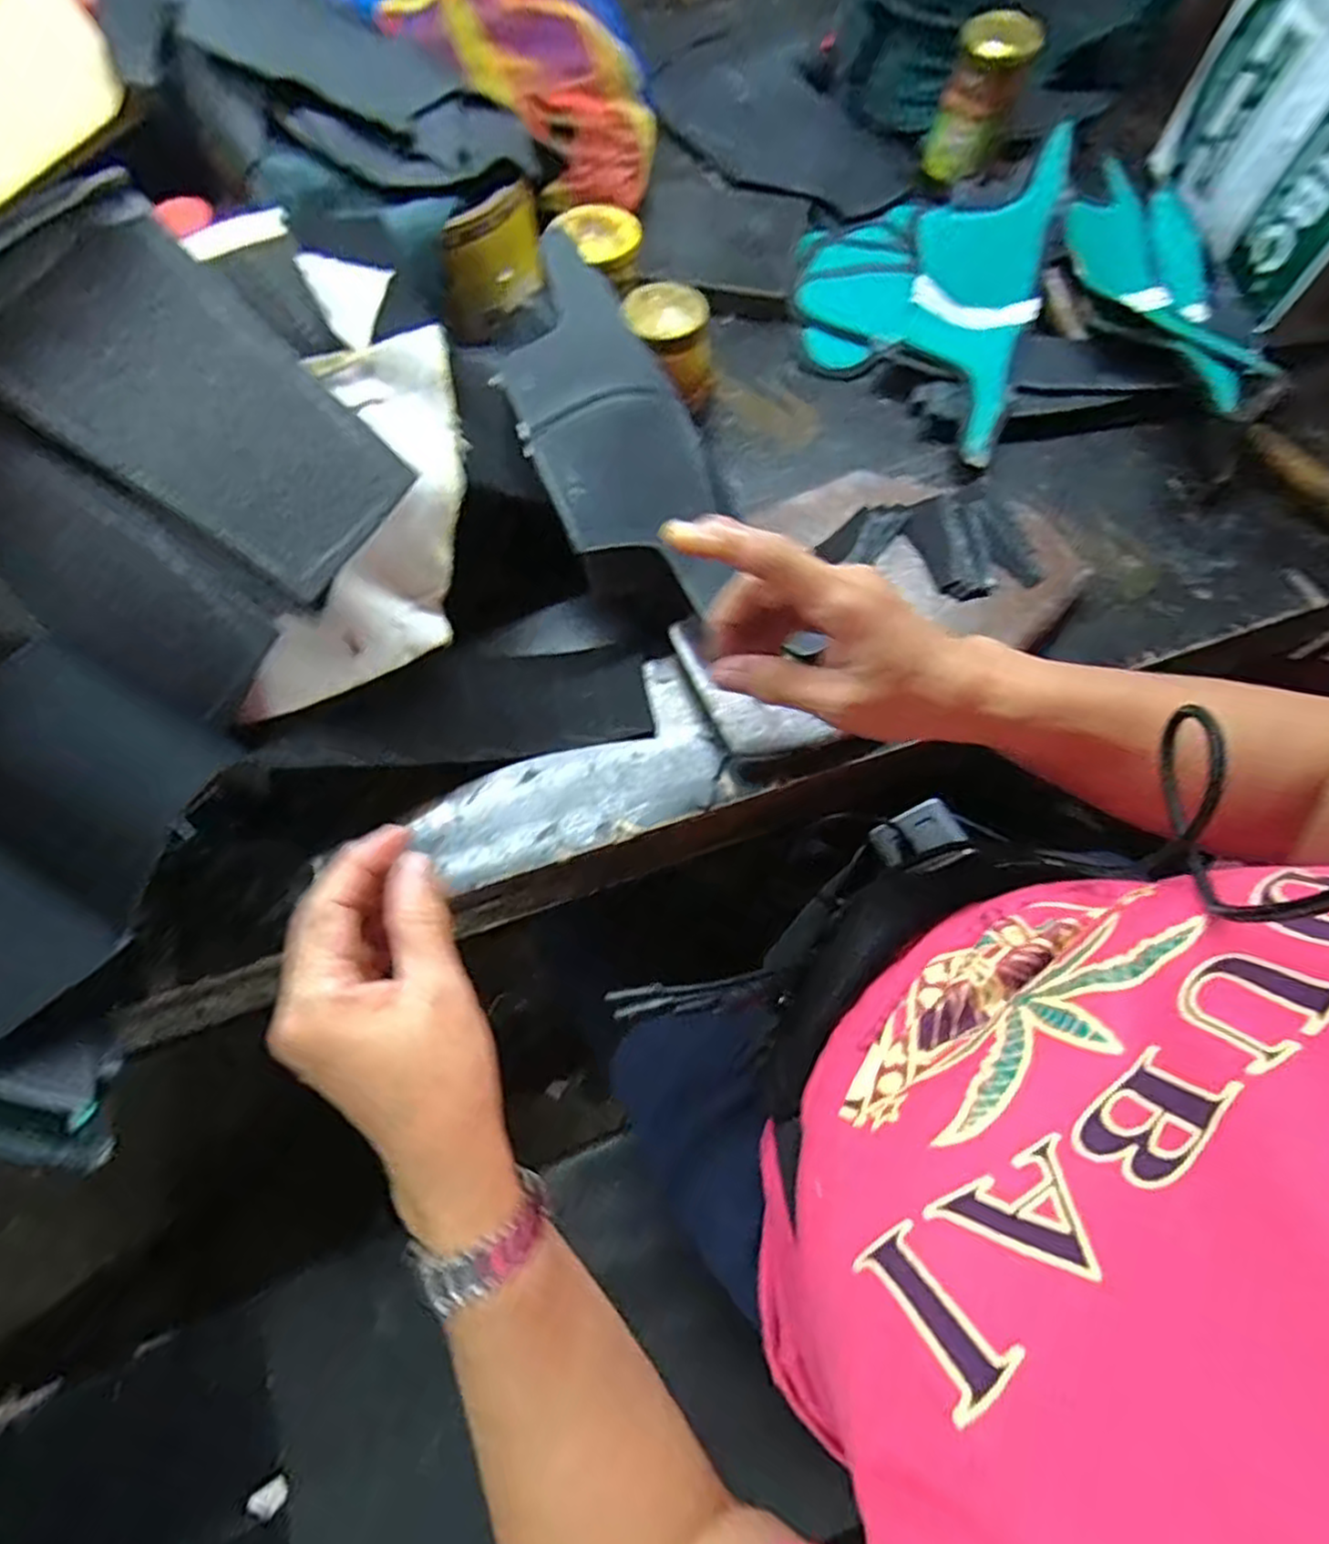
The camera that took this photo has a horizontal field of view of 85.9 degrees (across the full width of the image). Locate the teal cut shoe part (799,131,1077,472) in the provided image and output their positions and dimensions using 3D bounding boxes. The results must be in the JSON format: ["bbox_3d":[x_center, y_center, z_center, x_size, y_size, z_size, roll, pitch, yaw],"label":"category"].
[{"bbox_3d":[0.190,-0.374,0.544,0.181,0.093,0.255,15,69,6],"label":"teal cut shoe part"}]

